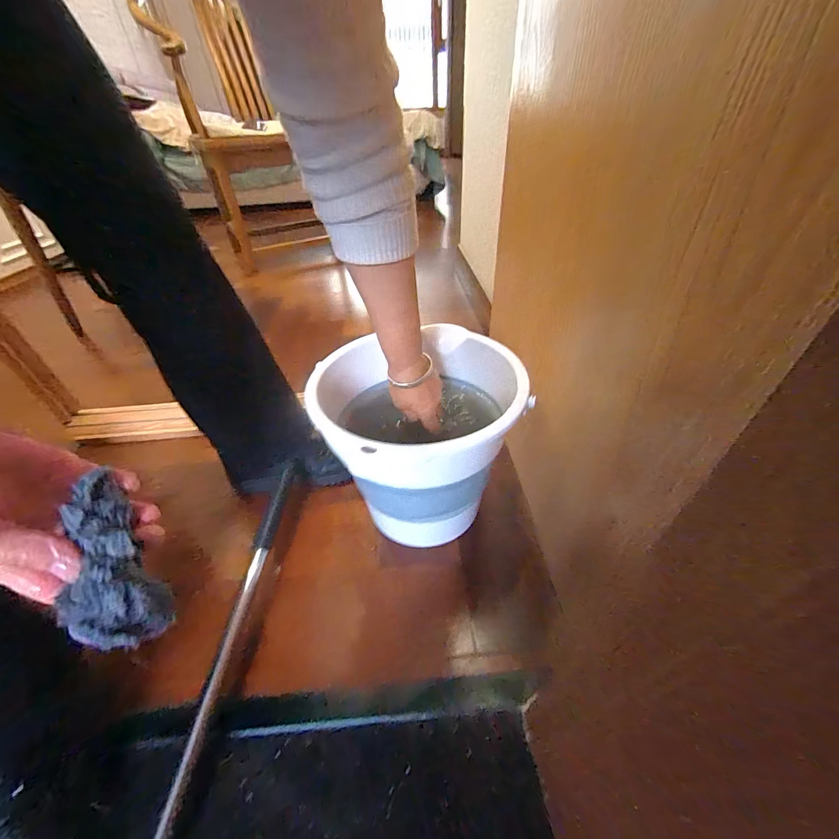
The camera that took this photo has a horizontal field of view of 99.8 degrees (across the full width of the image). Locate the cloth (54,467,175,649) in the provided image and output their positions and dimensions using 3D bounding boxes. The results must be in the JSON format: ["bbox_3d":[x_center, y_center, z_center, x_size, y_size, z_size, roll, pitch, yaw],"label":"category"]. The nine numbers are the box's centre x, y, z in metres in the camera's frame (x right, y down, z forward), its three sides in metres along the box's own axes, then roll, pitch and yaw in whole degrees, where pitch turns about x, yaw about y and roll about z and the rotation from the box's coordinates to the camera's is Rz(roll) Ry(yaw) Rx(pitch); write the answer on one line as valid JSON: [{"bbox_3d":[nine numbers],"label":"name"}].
[{"bbox_3d":[-0.182,0.081,0.203,0.042,0.024,0.100,-23,72,-23],"label":"cloth"}]

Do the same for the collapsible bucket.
[{"bbox_3d":[0.002,0.037,0.512,0.261,0.247,0.243,-21,44,-20],"label":"collapsible bucket"}]

